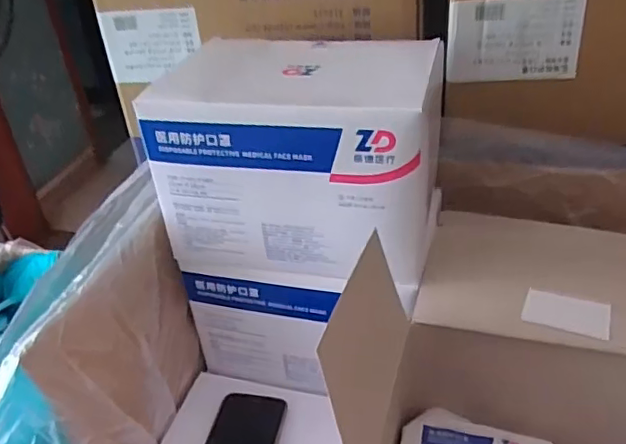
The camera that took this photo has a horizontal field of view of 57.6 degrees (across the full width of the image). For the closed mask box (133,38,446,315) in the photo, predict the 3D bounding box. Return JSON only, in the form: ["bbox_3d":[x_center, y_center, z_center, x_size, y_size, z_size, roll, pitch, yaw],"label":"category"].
[{"bbox_3d":[-0.002,-0.069,0.589,0.255,0.184,0.195,9,36,20],"label":"closed mask box"}]

